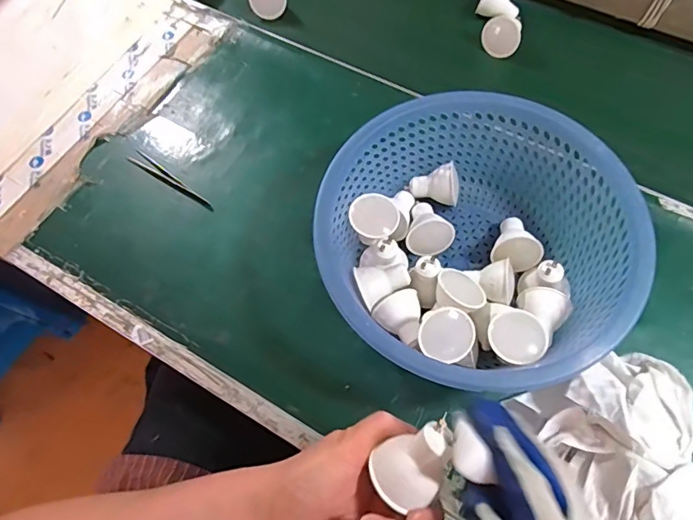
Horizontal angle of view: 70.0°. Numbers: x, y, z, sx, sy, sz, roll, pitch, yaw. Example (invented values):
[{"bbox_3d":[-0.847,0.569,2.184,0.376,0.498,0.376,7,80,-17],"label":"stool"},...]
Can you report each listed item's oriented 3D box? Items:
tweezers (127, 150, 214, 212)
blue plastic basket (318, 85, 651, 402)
[{"bbox_3d":[-0.199,-0.094,0.566,0.125,0.010,0.019,31,70,15],"label":"tweezers"},{"bbox_3d":[0.114,-0.014,0.462,0.258,0.103,0.258,-1,65,2],"label":"blue plastic basket"}]

